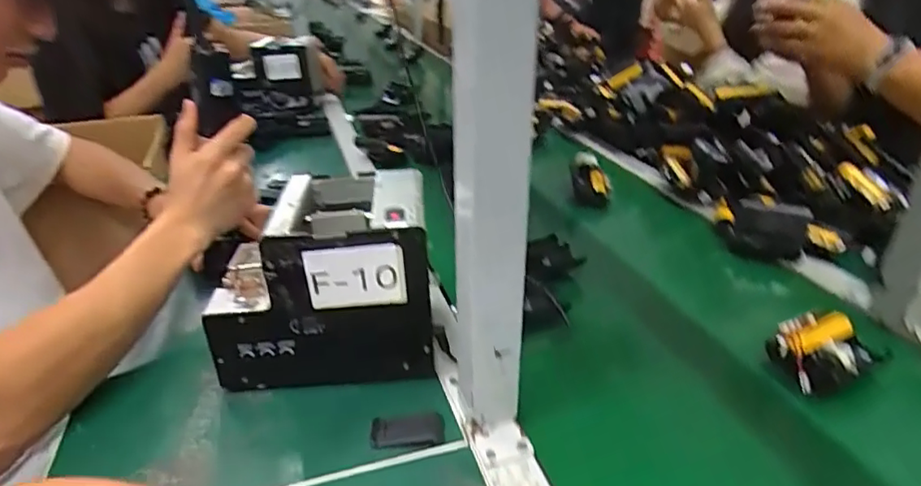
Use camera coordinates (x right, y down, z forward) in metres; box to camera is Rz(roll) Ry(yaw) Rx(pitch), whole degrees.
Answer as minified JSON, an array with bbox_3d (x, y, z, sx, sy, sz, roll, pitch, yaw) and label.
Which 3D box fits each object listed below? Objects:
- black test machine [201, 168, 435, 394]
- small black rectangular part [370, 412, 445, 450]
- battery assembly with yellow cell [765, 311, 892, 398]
[{"bbox_3d":[-0.119,0.032,0.513,0.175,0.153,0.131,-4,26,-4],"label":"black test machine"},{"bbox_3d":[-0.041,0.144,0.442,0.057,0.011,0.028,-2,26,1],"label":"small black rectangular part"},{"bbox_3d":[0.321,0.093,0.504,0.083,0.031,0.060,-12,27,-20],"label":"battery assembly with yellow cell"}]

